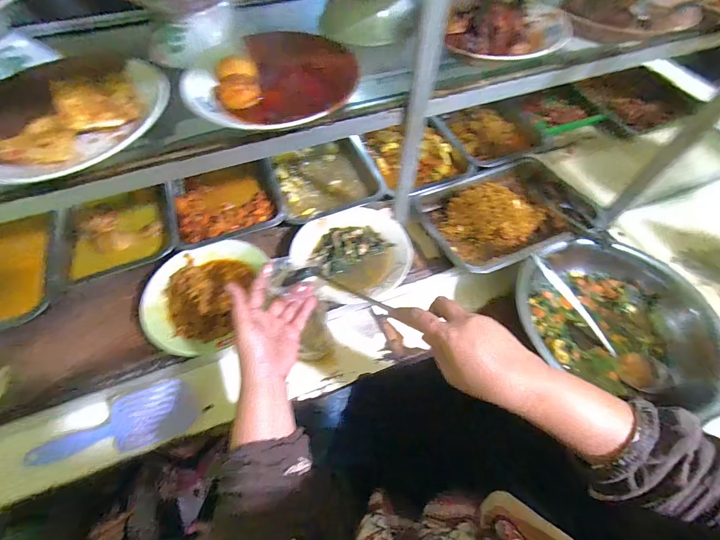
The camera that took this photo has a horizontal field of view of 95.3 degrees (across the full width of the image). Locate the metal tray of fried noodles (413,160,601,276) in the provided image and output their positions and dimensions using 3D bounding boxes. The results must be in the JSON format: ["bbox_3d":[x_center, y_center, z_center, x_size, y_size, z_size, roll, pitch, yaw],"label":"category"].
[{"bbox_3d":[0.267,-0.105,0.614,0.294,0.043,0.209,-21,59,-13],"label":"metal tray of fried noodles"}]

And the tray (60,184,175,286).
[{"bbox_3d":[-0.435,-0.059,0.596,0.188,0.070,0.201,-15,58,-10],"label":"tray"}]

